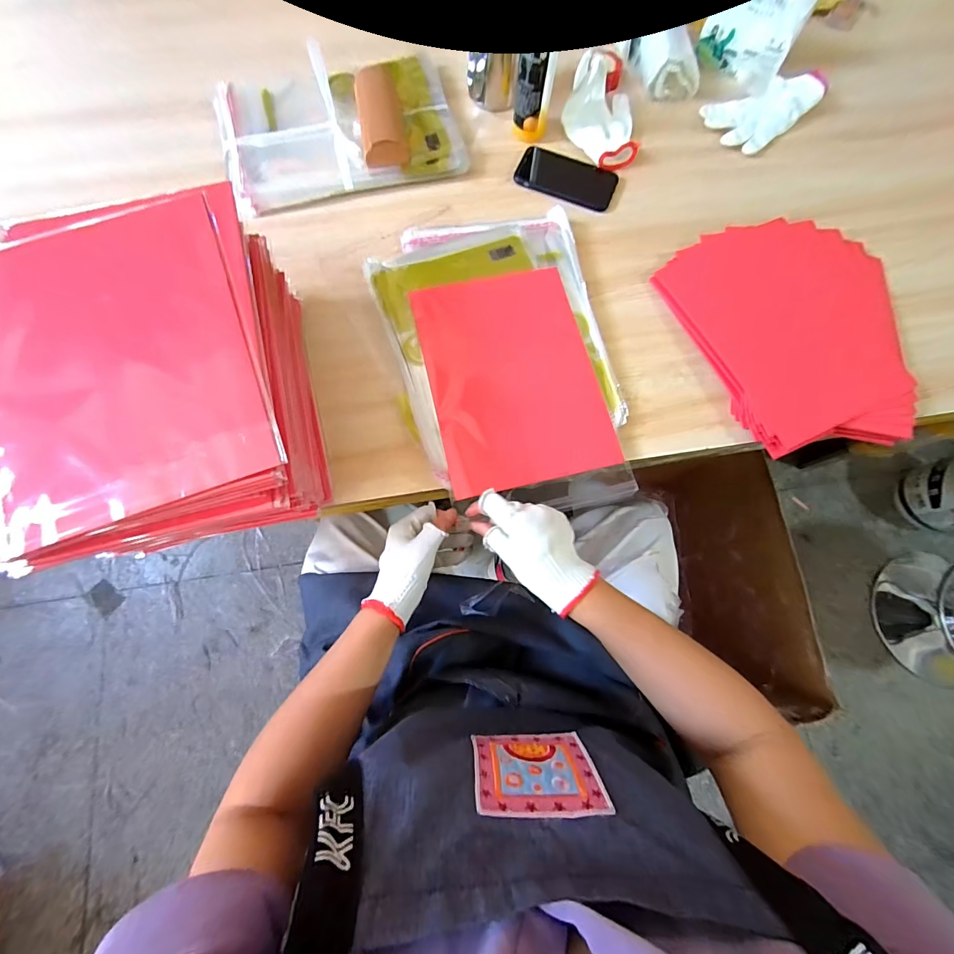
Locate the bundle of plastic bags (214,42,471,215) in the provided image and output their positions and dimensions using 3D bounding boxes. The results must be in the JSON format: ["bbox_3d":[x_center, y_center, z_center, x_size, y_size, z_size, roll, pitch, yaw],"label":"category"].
[{"bbox_3d":[-0.207,-0.534,0.612,0.348,0.039,0.246,-17,77,-5],"label":"bundle of plastic bags"}]

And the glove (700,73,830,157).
[{"bbox_3d":[0.464,-0.602,0.653,0.183,0.035,0.109,-35,79,-9],"label":"glove"}]

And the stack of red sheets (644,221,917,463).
[{"bbox_3d":[0.448,-0.205,0.550,0.298,0.040,0.352,-21,77,-6],"label":"stack of red sheets"}]

